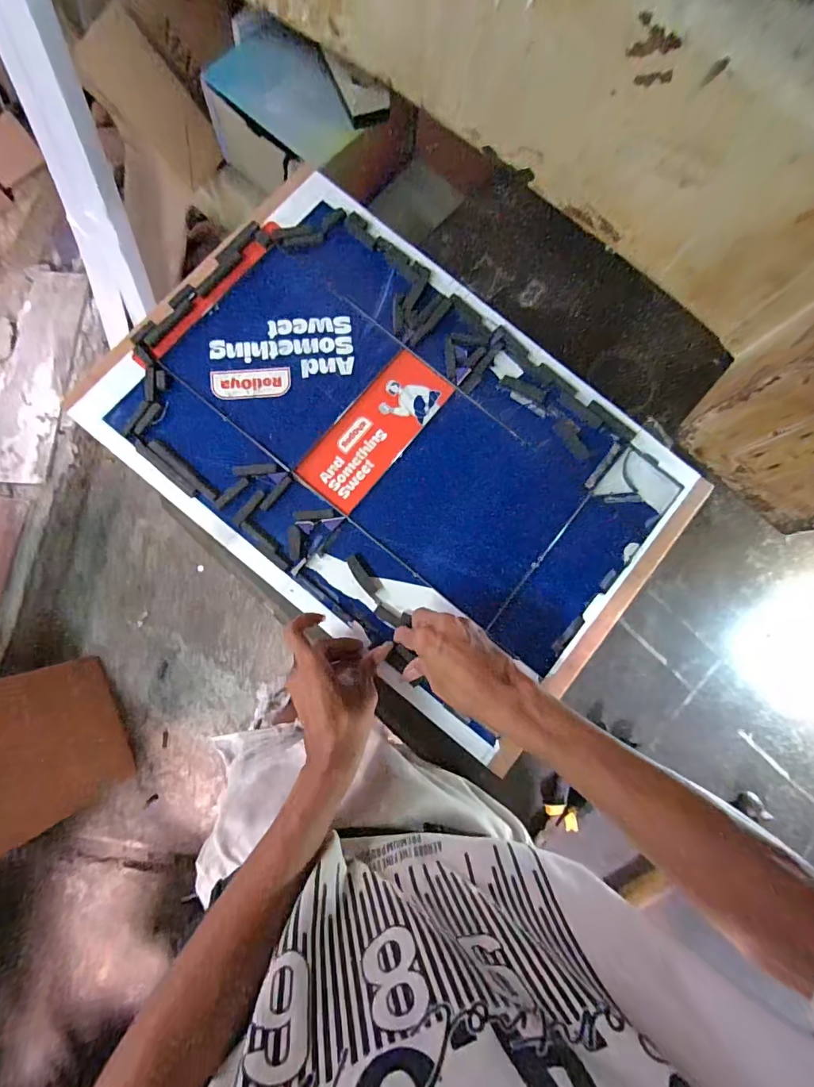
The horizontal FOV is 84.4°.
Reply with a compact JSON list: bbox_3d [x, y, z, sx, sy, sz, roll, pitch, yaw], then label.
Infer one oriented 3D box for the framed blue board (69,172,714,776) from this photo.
[{"bbox_3d":[-0.013,-0.103,0.513,0.611,0.019,0.412,39,80,1],"label":"framed blue board"}]

